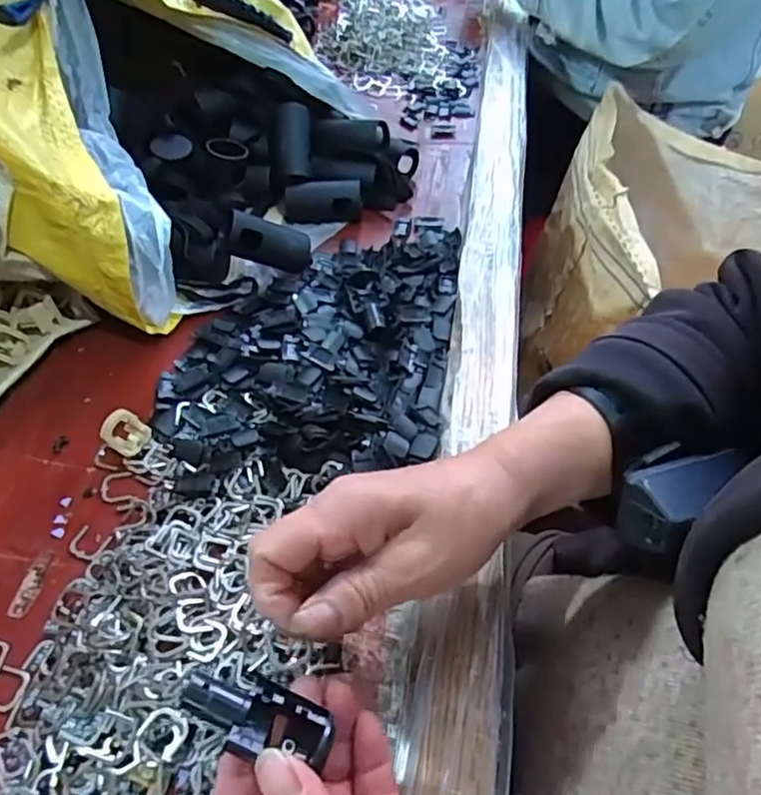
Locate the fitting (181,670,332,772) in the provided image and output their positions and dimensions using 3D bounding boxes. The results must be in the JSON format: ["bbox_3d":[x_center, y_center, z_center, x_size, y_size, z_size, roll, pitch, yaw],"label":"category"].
[{"bbox_3d":[-0.044,0.111,0.223,0.050,0.020,0.021,23,50,-10],"label":"fitting"}]

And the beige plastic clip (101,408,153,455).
[{"bbox_3d":[-0.149,0.020,0.373,0.022,0.026,0.009,-48,30,-20],"label":"beige plastic clip"}]

